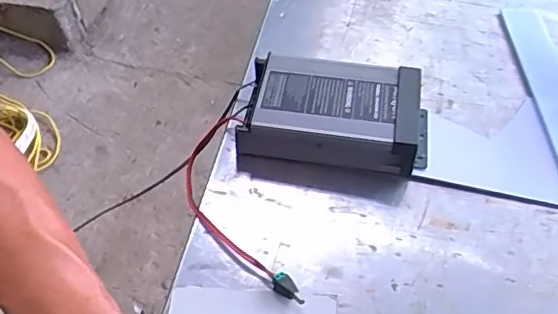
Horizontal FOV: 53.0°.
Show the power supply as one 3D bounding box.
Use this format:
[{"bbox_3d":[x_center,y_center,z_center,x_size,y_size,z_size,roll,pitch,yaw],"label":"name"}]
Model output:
[{"bbox_3d":[0.061,-0.043,0.580,0.186,0.055,0.107,8,51,4],"label":"power supply"}]

